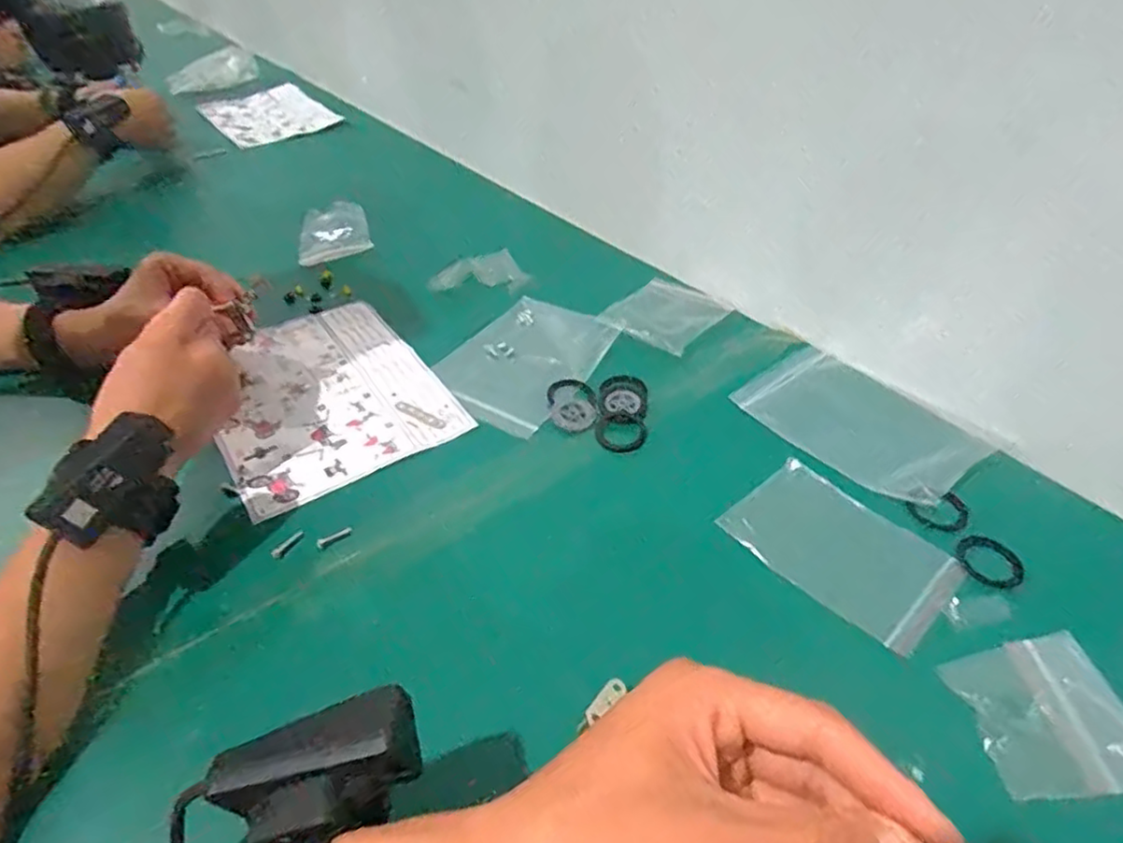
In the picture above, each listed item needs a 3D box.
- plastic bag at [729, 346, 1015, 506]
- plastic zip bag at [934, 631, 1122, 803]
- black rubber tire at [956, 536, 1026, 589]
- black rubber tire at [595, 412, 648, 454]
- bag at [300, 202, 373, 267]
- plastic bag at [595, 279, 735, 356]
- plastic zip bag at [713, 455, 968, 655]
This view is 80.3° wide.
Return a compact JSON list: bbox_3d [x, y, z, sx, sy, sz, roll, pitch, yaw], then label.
[{"bbox_3d":[0.232,-0.007,0.508,0.124,0.009,0.162,-29,48,-28],"label":"plastic bag"},{"bbox_3d":[0.243,0.145,0.331,0.074,0.020,0.075,-6,42,-5],"label":"plastic zip bag"},{"bbox_3d":[0.267,0.087,0.413,0.038,0.004,0.037,-1,41,0],"label":"black rubber tire"},{"bbox_3d":[0.045,0.008,0.505,0.038,0.005,0.039,7,42,9],"label":"black rubber tire"},{"bbox_3d":[-0.257,-0.215,0.749,0.075,0.015,0.117,-12,43,-13],"label":"bag"},{"bbox_3d":[0.098,-0.101,0.614,0.083,0.009,0.116,31,46,23],"label":"plastic bag"},{"bbox_3d":[0.174,0.079,0.418,0.083,0.007,0.127,-36,53,-27],"label":"plastic zip bag"}]

